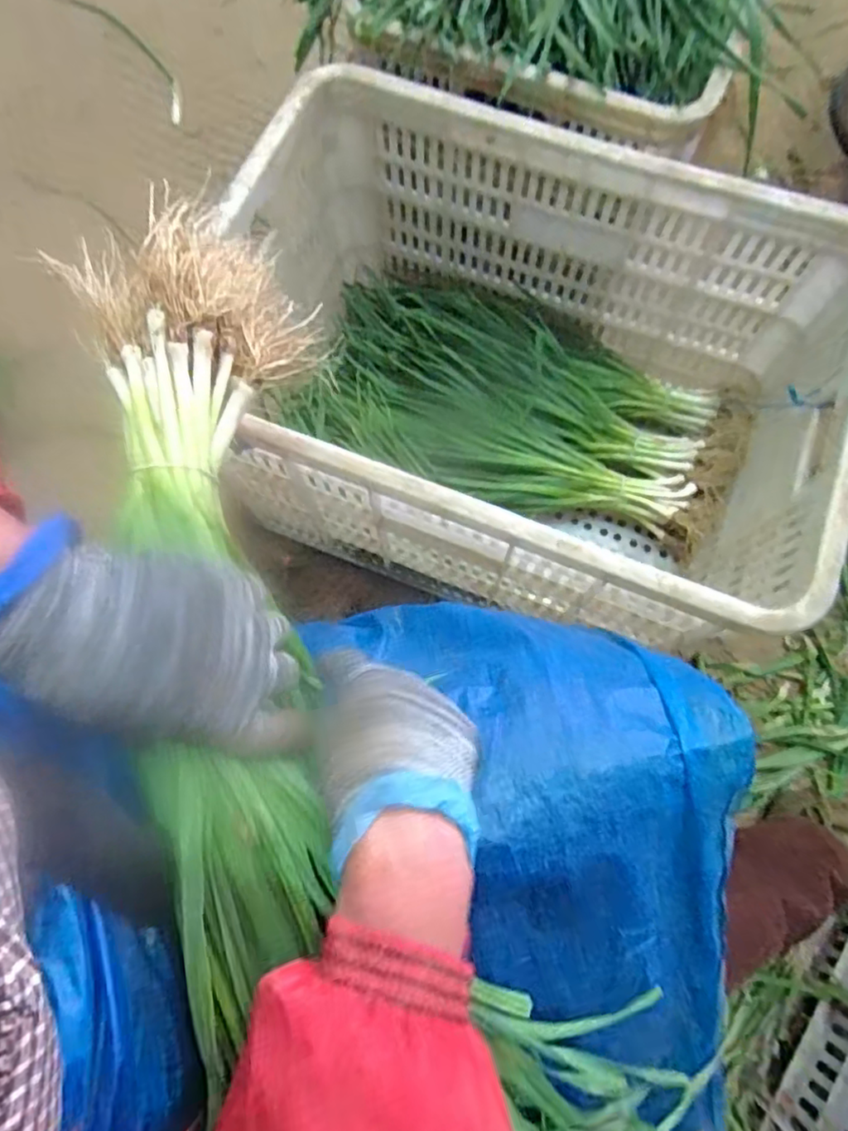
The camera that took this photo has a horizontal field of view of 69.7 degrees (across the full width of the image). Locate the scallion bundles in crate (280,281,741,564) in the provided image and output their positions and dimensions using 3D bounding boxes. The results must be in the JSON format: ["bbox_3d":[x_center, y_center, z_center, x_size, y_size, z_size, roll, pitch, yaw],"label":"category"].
[{"bbox_3d":[0.122,-0.211,0.812,0.563,0.059,0.285,24,75,6],"label":"scallion bundles in crate"}]

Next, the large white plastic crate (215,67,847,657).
[{"bbox_3d":[0.091,-0.195,0.684,0.613,0.296,0.425,21,75,5],"label":"large white plastic crate"}]

